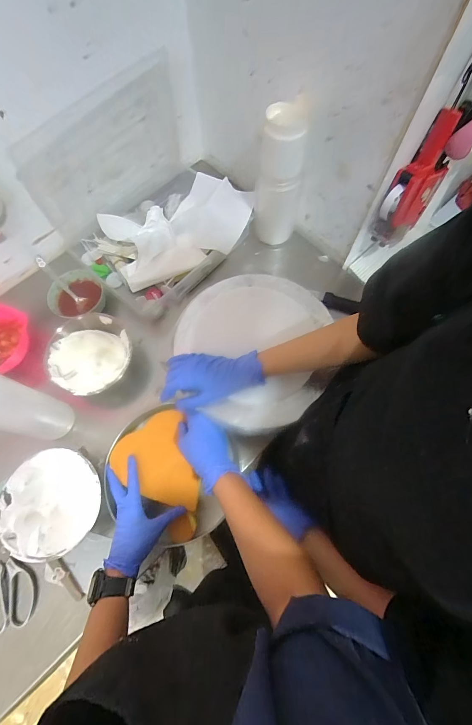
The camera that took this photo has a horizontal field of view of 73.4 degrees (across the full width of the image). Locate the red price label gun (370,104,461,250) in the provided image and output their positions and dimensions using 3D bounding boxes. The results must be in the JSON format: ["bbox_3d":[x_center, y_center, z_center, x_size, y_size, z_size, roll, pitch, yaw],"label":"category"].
[{"bbox_3d":[0.330,-0.324,0.584,0.069,0.213,0.114,37,75,13],"label":"red price label gun"}]

